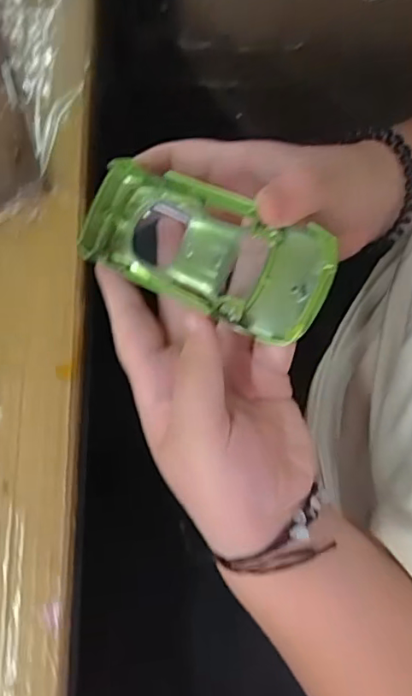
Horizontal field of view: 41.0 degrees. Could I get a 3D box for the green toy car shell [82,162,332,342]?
[{"bbox_3d":[0.000,-0.047,0.264,0.135,0.032,0.055,29,90,30],"label":"green toy car shell"}]

